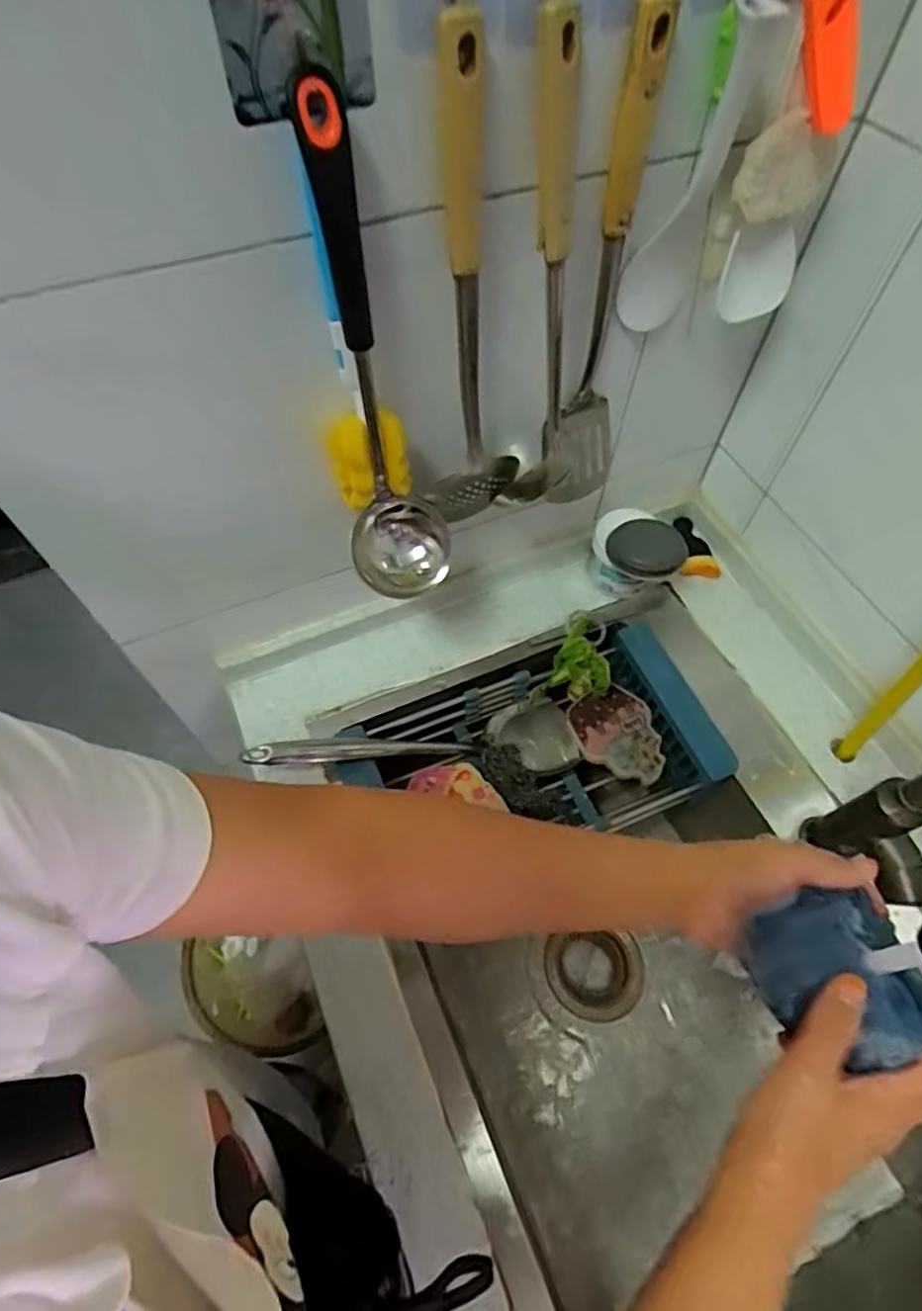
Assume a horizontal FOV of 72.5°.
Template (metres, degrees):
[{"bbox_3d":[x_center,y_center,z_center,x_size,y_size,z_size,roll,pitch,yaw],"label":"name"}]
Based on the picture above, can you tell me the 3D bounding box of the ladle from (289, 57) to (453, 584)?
[{"bbox_3d":[-0.051,-0.171,0.430,0.081,0.310,0.088,-3,59,-2],"label":"ladle"}]

